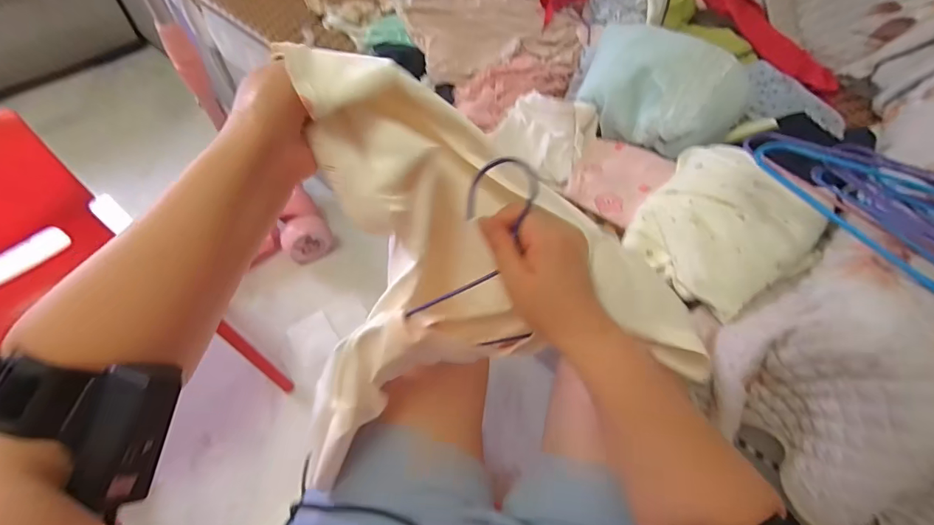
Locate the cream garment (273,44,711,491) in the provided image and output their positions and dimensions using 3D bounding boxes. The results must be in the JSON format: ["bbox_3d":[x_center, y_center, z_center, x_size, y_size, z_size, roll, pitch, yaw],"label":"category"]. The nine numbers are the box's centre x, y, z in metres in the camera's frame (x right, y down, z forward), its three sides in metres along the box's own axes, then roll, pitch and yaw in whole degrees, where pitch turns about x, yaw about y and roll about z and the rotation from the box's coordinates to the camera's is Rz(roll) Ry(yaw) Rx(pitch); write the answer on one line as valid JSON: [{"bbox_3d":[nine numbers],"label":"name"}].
[{"bbox_3d":[0.013,0.000,0.338,0.314,0.242,0.201,-12,56,-11],"label":"cream garment"}]

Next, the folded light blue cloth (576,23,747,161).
[{"bbox_3d":[0.309,-0.276,0.680,0.239,0.099,0.170,22,57,13],"label":"folded light blue cloth"}]

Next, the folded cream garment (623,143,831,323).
[{"bbox_3d":[0.316,-0.058,0.550,0.196,0.079,0.200,-28,61,-20],"label":"folded cream garment"}]

